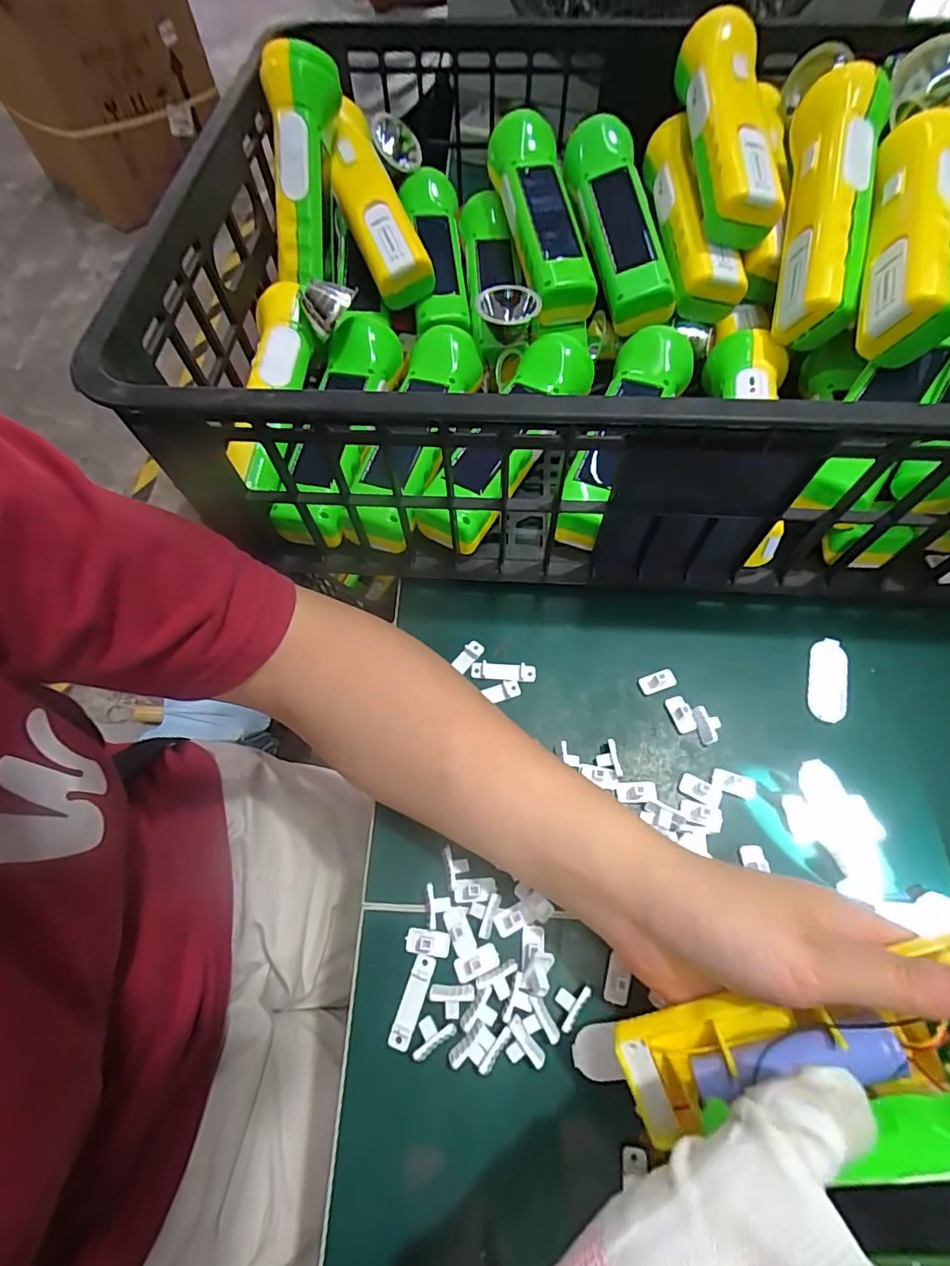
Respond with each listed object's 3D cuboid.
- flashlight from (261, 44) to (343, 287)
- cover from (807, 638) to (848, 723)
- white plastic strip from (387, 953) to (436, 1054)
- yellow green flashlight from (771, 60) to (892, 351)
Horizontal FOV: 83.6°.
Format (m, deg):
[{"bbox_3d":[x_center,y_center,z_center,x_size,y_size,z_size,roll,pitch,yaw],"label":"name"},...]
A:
[{"bbox_3d":[-0.122,-0.317,0.370,0.048,0.133,0.037,8,21,5],"label":"flashlight"},{"bbox_3d":[0.200,0.026,0.302,0.020,0.004,0.048,14,65,8],"label":"cover"},{"bbox_3d":[-0.029,0.166,0.238,0.010,0.004,0.037,17,65,9],"label":"white plastic strip"},{"bbox_3d":[0.225,-0.272,0.339,0.044,0.042,0.166,10,83,6],"label":"yellow green flashlight"}]

